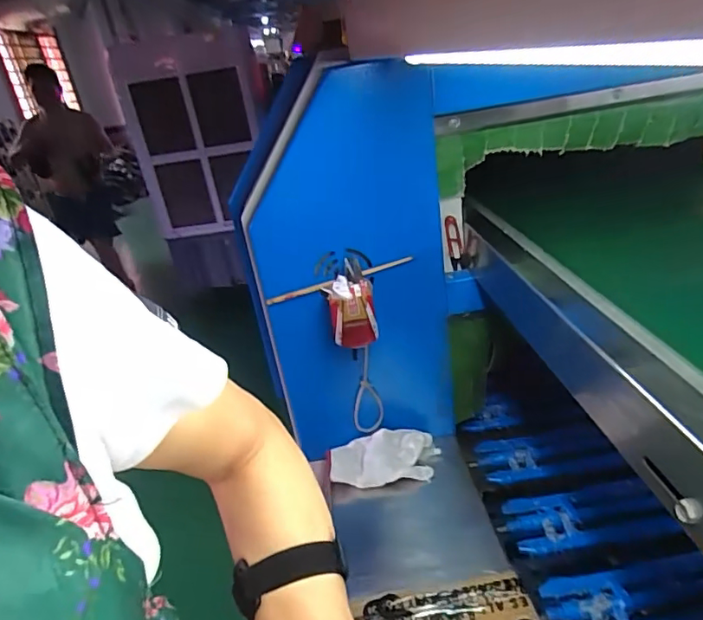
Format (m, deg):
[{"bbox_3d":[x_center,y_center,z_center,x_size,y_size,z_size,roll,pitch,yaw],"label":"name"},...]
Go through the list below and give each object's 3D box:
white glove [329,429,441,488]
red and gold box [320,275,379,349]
[{"bbox_3d":[0.058,0.263,0.879,0.184,0.067,0.086,-9,29,-3],"label":"white glove"},{"bbox_3d":[0.000,0.002,0.762,0.068,0.093,0.055,-8,29,-1],"label":"red and gold box"}]

